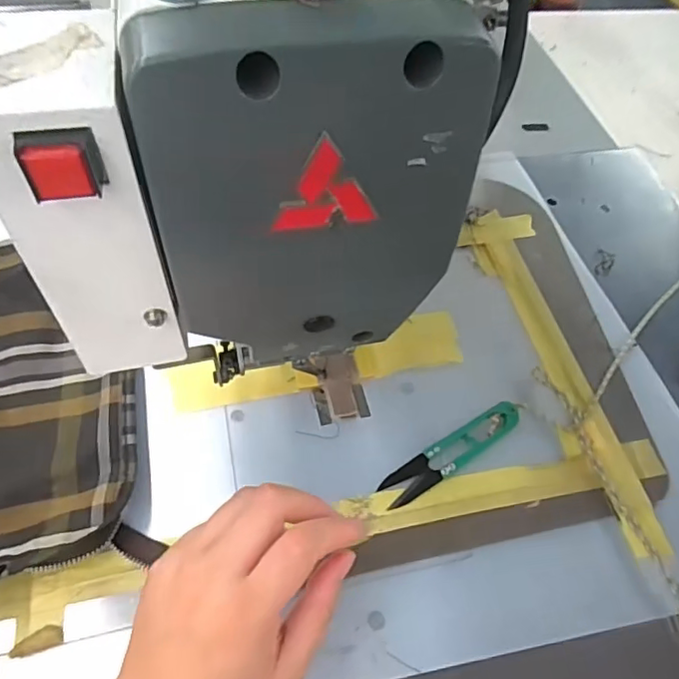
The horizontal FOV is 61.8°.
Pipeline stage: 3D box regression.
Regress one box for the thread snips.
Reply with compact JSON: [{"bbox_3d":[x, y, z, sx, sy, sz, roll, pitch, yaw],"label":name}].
[{"bbox_3d":[0.071,0.070,0.358,0.102,0.011,0.021,-27,63,-21],"label":"thread snips"}]

